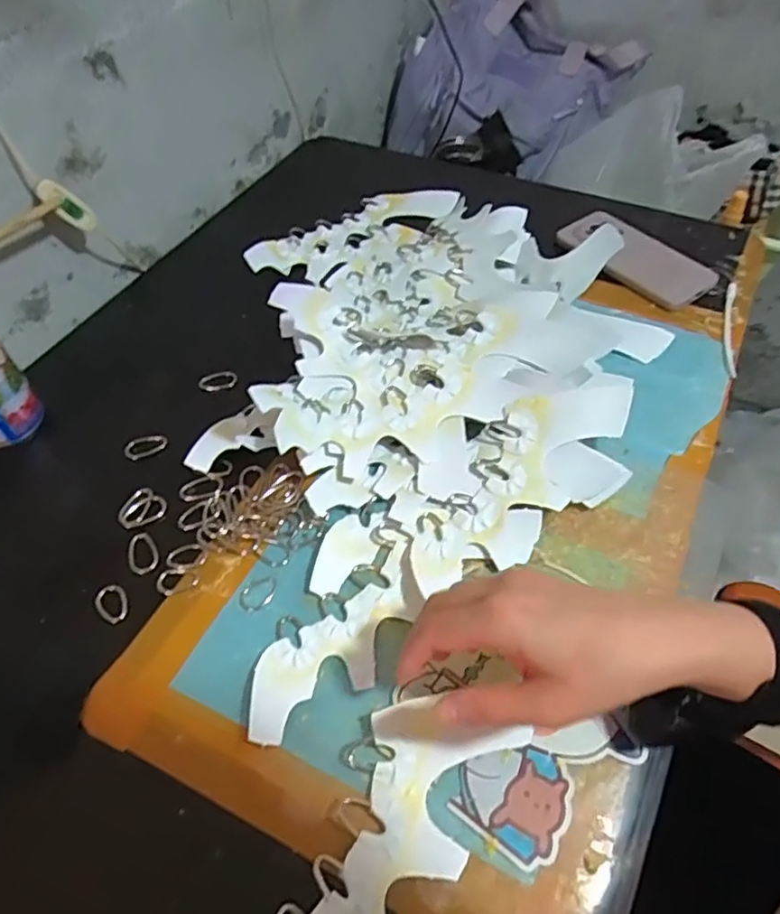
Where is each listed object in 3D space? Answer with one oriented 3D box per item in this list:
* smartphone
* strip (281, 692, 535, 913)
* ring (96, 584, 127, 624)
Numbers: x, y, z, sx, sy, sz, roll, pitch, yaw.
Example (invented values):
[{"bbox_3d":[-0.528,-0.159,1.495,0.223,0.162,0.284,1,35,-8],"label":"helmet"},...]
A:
[{"bbox_3d":[0.263,-0.217,0.670,0.161,0.012,0.078,40,69,21],"label":"smartphone"},{"bbox_3d":[-0.003,0.209,0.333,0.080,0.035,0.180,24,46,18],"label":"strip"},{"bbox_3d":[-0.196,0.103,0.444,0.027,0.006,0.022,34,60,25],"label":"ring"}]

